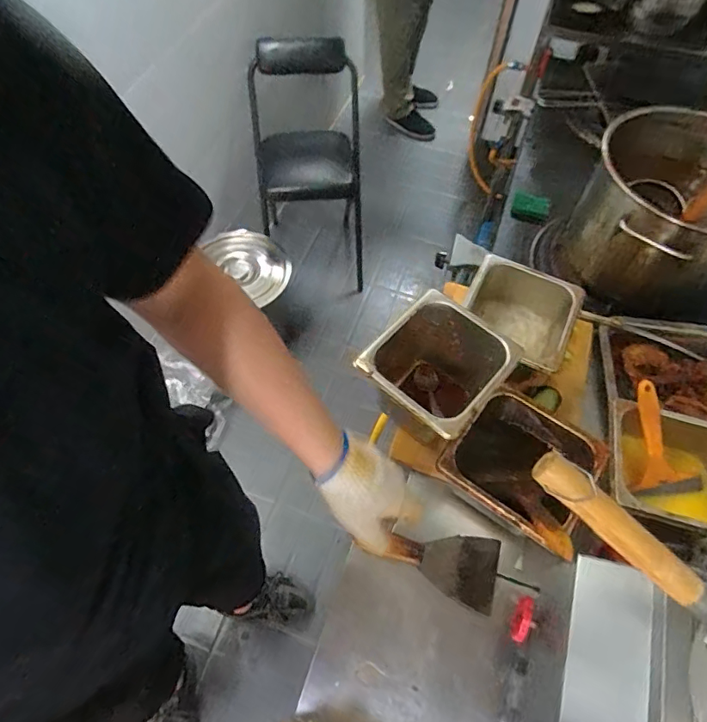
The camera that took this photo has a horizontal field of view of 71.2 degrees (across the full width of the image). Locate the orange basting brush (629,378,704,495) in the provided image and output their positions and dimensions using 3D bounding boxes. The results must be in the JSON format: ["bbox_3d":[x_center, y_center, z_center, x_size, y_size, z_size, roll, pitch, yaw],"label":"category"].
[{"bbox_3d":[0.401,0.107,0.650,0.093,0.021,0.161,-16,93,-10],"label":"orange basting brush"}]

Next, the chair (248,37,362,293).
[{"bbox_3d":[-0.155,-0.634,1.703,0.345,0.693,0.399,-3,60,-3],"label":"chair"}]

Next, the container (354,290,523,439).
[{"bbox_3d":[0.111,0.028,0.704,0.157,0.144,0.169,34,65,17],"label":"container"}]

